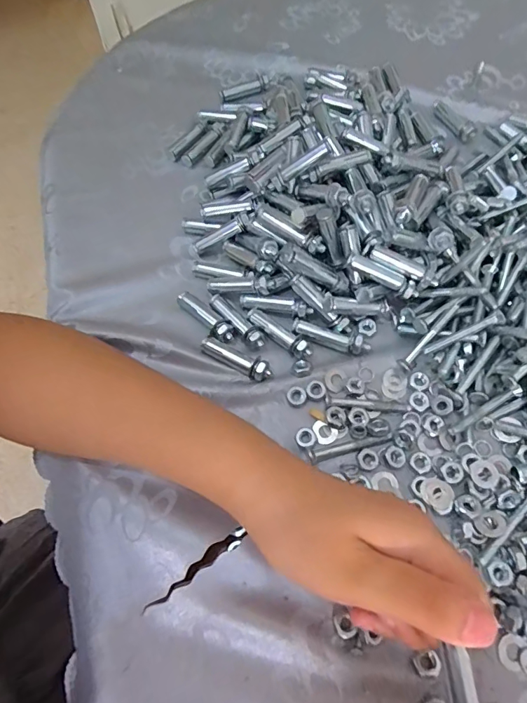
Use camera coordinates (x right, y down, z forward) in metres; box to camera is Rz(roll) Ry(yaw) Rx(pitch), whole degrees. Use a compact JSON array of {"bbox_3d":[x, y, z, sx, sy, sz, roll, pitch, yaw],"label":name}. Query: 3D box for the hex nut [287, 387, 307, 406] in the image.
[{"bbox_3d":[0.023,0.030,0.300,0.013,0.004,0.012,-12,63,-3],"label":"hex nut"}]

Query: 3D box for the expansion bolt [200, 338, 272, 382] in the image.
[{"bbox_3d":[-0.020,0.004,0.311,0.053,0.012,0.013,25,67,15],"label":"expansion bolt"}]

